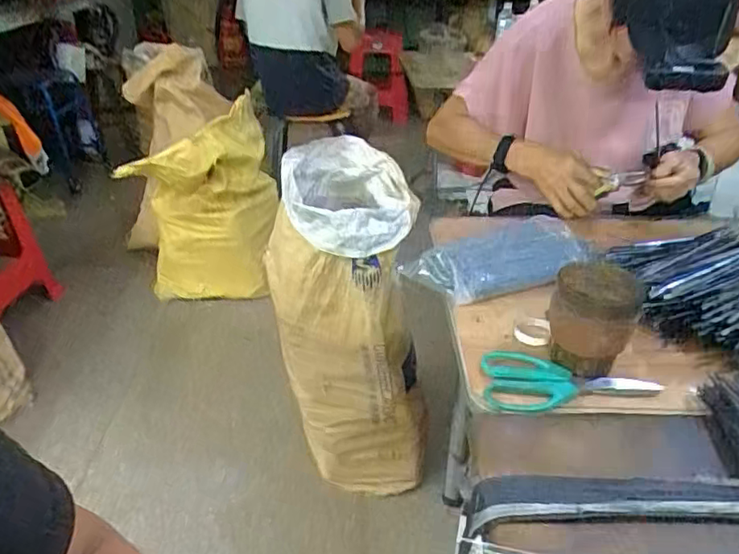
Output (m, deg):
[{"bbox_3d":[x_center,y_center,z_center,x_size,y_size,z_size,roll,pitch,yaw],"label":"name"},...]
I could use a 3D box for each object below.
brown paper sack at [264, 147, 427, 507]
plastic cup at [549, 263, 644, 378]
[{"bbox_3d":[-0.056,0.114,1.227,0.275,0.661,0.346,-6,31,-12],"label":"brown paper sack"},{"bbox_3d":[0.232,0.047,0.617,0.081,0.103,0.082,15,33,22],"label":"plastic cup"}]

